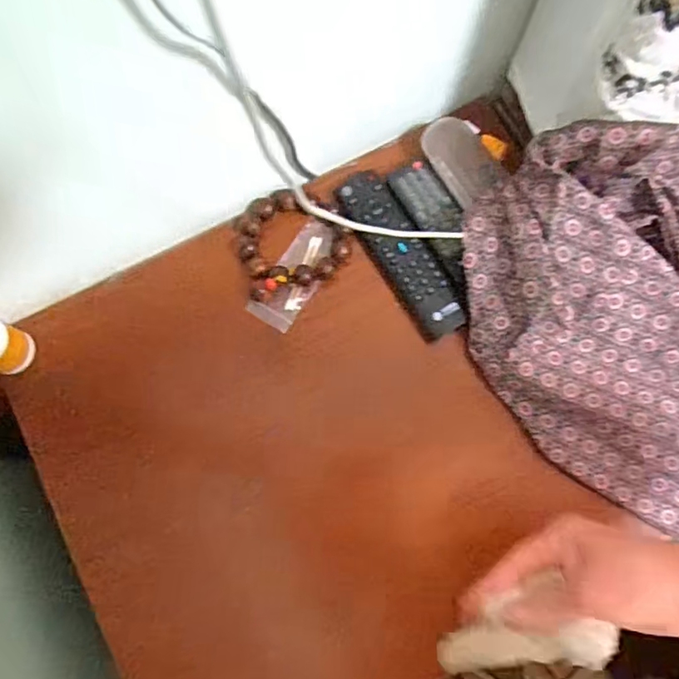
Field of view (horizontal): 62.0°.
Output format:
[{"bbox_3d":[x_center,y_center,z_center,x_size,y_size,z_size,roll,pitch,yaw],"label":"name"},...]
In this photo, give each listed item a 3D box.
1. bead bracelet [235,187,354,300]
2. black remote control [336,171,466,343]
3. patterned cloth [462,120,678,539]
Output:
[{"bbox_3d":[-0.041,-0.089,0.493,0.093,0.017,0.090,-17,78,-5],"label":"bead bracelet"},{"bbox_3d":[0.052,-0.075,0.492,0.044,0.021,0.160,-28,79,-8],"label":"black remote control"},{"bbox_3d":[0.228,-0.006,0.428,0.227,0.103,0.299,-9,77,-4],"label":"patterned cloth"}]

